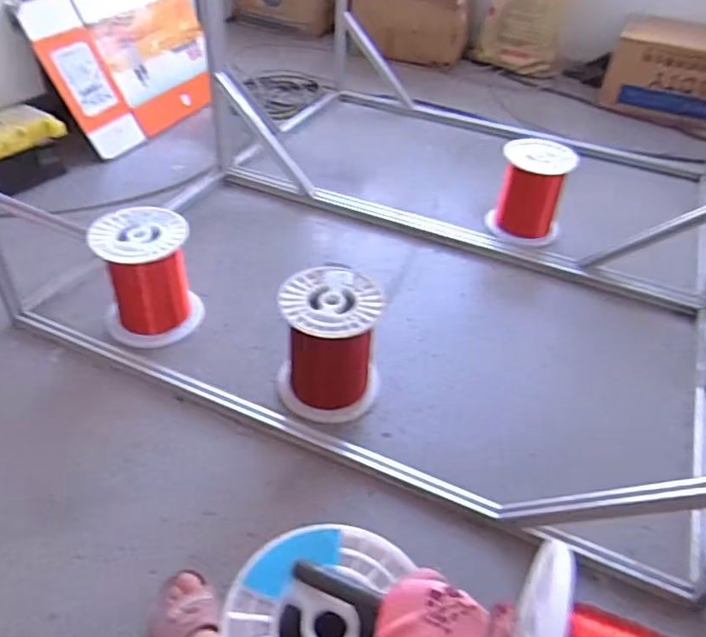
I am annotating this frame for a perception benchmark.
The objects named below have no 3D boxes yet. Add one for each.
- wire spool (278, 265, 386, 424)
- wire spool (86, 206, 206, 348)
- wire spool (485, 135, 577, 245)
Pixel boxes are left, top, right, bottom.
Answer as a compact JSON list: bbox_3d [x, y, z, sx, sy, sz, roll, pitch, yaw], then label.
[{"bbox_3d":[-0.045,0.054,1.219,0.197,0.238,0.193,3,40,-2],"label":"wire spool"},{"bbox_3d":[-0.457,-0.095,1.355,0.202,0.236,0.206,-11,43,-17],"label":"wire spool"},{"bbox_3d":[0.500,-0.360,1.702,0.192,0.250,0.183,3,40,-2],"label":"wire spool"}]

